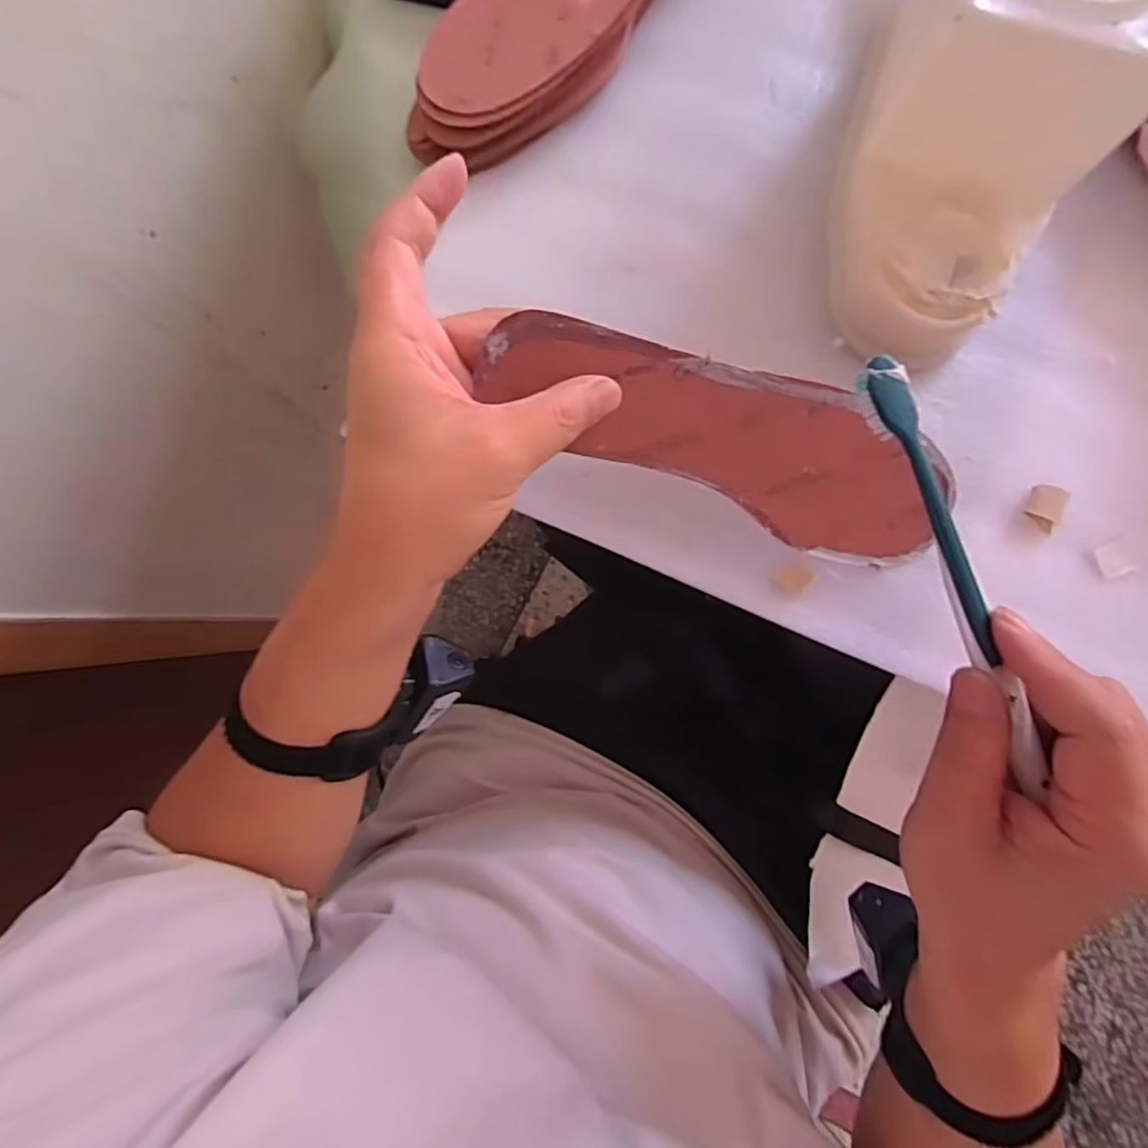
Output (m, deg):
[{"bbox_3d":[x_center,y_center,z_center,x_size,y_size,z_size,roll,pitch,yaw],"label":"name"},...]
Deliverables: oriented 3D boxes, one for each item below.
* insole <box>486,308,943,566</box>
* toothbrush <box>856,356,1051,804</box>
[{"bbox_3d":[0.080,-0.060,0.288,0.240,0.009,0.066,19,118,-23],"label":"insole"},{"bbox_3d":[0.144,-0.001,0.239,0.017,0.007,0.169,-21,89,-1],"label":"toothbrush"}]

